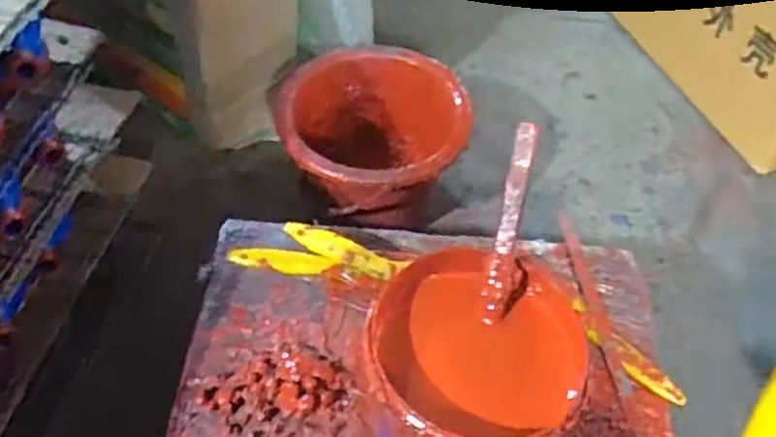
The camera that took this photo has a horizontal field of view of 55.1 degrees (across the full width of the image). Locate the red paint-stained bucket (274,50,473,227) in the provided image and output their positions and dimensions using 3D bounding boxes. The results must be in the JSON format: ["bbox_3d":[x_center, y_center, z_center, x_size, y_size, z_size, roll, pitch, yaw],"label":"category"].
[{"bbox_3d":[-0.010,-0.070,0.913,0.206,0.198,0.211,2,52,-2],"label":"red paint-stained bucket"}]

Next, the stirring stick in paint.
[{"bbox_3d":[0.084,0.004,0.518,0.017,0.010,0.140,12,93,13],"label":"stirring stick in paint"}]

